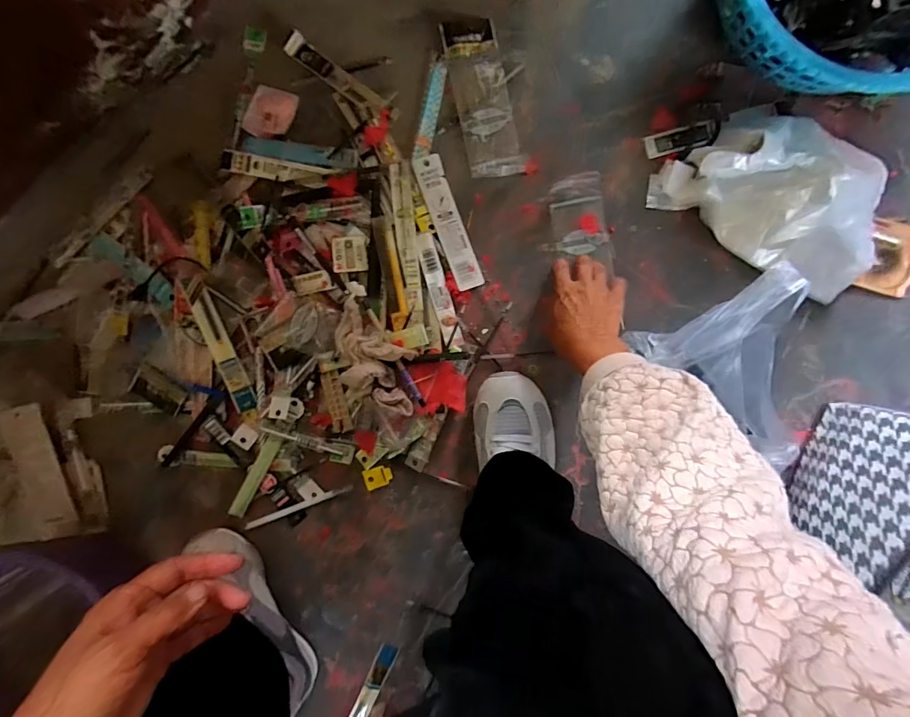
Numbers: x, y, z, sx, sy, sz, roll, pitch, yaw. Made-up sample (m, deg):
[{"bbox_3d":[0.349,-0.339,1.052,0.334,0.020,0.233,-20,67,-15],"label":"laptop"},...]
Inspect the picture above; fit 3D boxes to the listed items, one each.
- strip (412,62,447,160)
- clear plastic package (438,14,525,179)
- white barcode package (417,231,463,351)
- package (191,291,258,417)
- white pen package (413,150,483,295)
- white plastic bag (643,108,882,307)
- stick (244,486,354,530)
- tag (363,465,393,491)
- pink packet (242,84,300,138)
[{"bbox_3d":[-0.030,-0.312,0.546,0.021,0.004,0.116,14,93,1],"label":"strip"},{"bbox_3d":[0.035,-0.319,0.531,0.065,0.016,0.194,-13,93,2],"label":"clear plastic package"},{"bbox_3d":[-0.019,-0.083,0.549,0.022,0.009,0.149,-15,93,2],"label":"white barcode package"},{"bbox_3d":[-0.290,-0.005,0.545,0.029,0.005,0.153,-23,98,-16],"label":"package"},{"bbox_3d":[-0.007,-0.170,0.545,0.035,0.010,0.169,-20,92,2],"label":"white pen package"},{"bbox_3d":[0.388,-0.203,0.513,0.258,0.047,0.171,33,93,0],"label":"white plastic bag"},{"bbox_3d":[-0.206,0.197,0.575,0.144,0.012,0.011,-21,92,2],"label":"stick"},{"bbox_3d":[-0.102,0.158,0.576,0.036,0.004,0.028,-15,93,2],"label":"tag"},{"bbox_3d":[-0.230,-0.305,0.536,0.058,0.005,0.062,18,93,0],"label":"pink packet"}]

